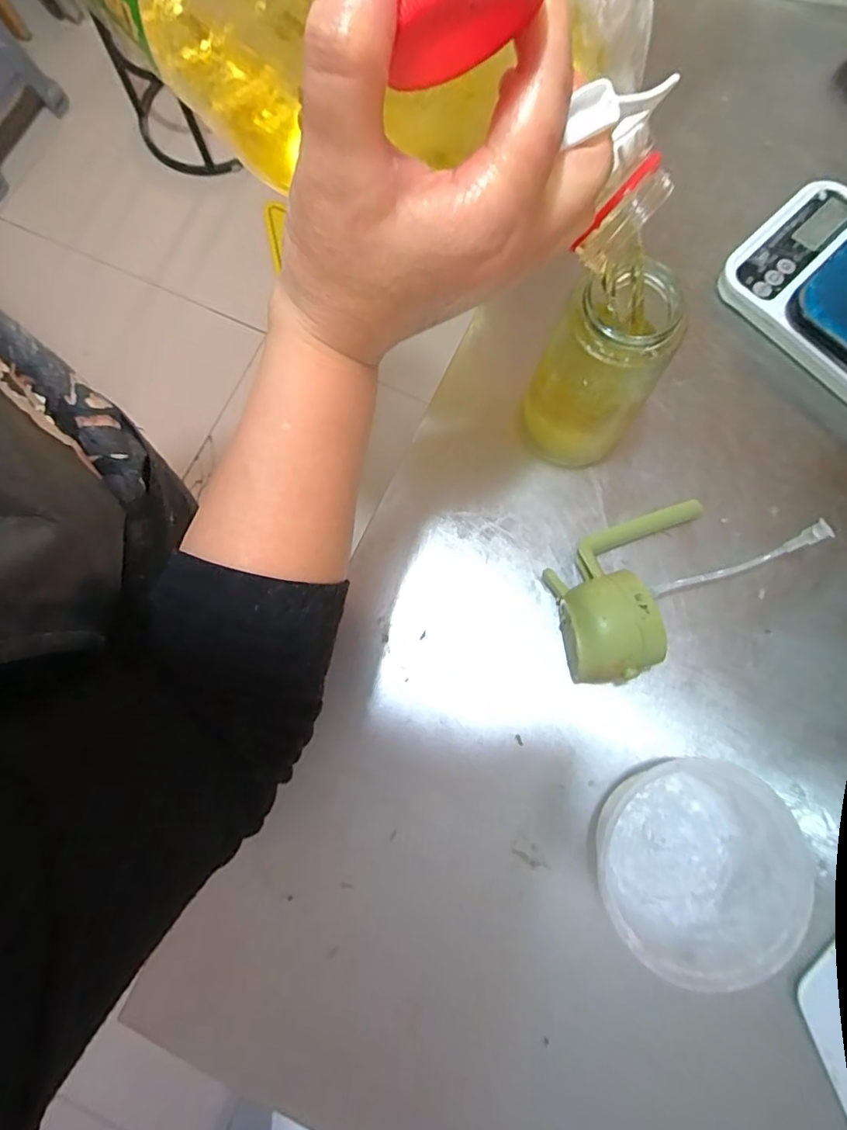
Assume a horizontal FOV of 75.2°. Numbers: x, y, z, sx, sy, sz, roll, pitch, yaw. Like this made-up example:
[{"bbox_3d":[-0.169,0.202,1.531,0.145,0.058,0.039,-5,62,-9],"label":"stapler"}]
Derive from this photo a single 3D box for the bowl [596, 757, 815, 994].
[{"bbox_3d":[0.164,0.181,0.329,0.093,0.064,0.113,44,82,7],"label":"bowl"}]

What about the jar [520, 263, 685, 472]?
[{"bbox_3d":[0.110,-0.113,0.342,0.060,0.151,0.060,0,80,-1],"label":"jar"}]

